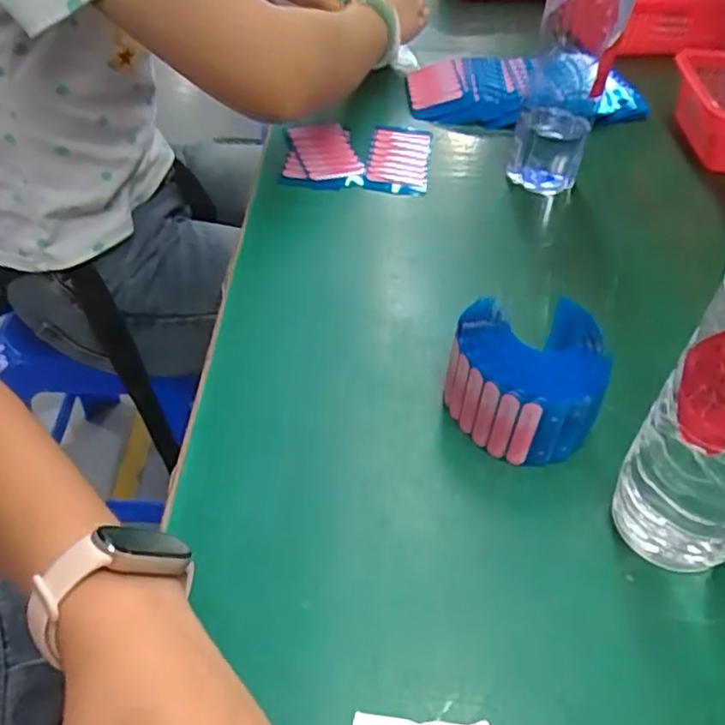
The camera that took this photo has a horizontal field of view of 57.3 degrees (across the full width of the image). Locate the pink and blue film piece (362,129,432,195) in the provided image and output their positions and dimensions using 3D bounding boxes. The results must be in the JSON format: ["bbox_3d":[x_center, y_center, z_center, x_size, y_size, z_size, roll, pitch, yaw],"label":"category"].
[{"bbox_3d":[0.034,-0.190,0.625,0.057,0.009,0.115,6,45,4],"label":"pink and blue film piece"}]

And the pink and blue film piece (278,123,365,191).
[{"bbox_3d":[-0.035,-0.187,0.611,0.071,0.023,0.086,2,45,0],"label":"pink and blue film piece"}]

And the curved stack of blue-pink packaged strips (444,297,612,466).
[{"bbox_3d":[0.092,0.007,0.387,0.088,0.066,0.082,19,48,16],"label":"curved stack of blue-pink packaged strips"}]

